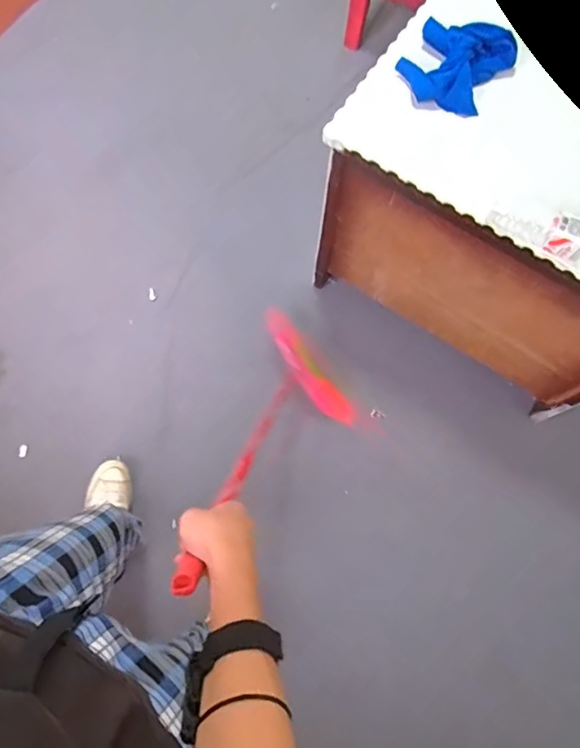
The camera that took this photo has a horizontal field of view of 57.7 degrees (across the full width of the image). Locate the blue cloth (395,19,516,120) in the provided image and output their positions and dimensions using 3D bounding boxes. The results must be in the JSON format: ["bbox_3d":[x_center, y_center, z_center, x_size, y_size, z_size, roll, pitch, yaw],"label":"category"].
[{"bbox_3d":[0.317,-0.589,1.005,0.188,0.055,0.200,26,74,6],"label":"blue cloth"}]

